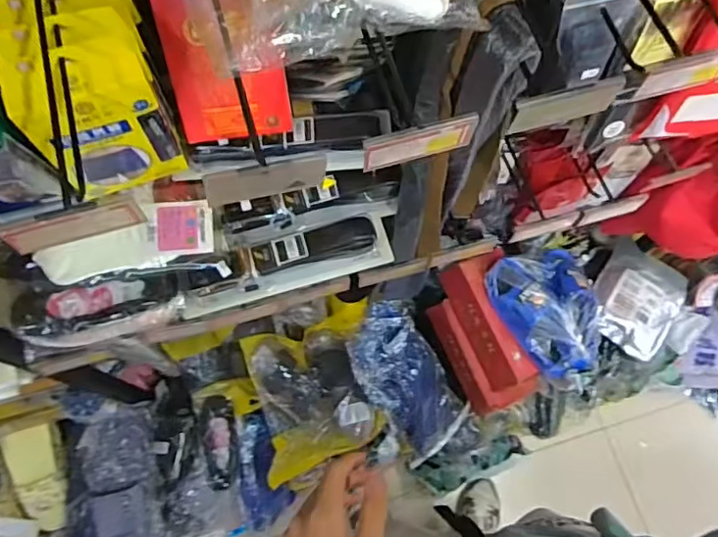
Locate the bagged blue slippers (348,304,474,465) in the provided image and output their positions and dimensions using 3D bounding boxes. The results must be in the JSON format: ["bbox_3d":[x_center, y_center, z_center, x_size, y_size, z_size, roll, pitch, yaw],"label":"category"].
[{"bbox_3d":[0.116,0.263,1.282,0.185,0.105,0.379,-31,106,-12],"label":"bagged blue slippers"}]

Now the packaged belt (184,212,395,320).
[{"bbox_3d":[-0.096,-0.008,0.771,0.287,0.084,0.035,-20,31,-12],"label":"packaged belt"}]

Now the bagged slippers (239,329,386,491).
[{"bbox_3d":[-0.085,0.287,1.245,0.296,0.106,0.347,-19,97,-22],"label":"bagged slippers"}]

